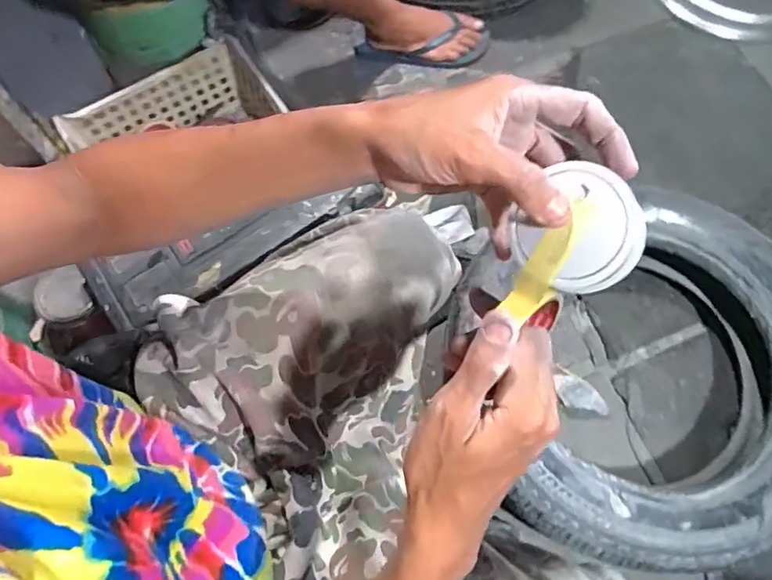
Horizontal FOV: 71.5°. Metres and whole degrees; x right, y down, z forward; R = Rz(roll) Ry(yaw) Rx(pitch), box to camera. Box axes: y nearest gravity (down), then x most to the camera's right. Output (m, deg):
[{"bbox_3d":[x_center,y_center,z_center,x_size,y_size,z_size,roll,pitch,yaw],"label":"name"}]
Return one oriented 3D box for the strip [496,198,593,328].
[{"bbox_3d":[0.089,-0.015,0.297,0.020,0.076,0.007,35,34,15],"label":"strip"}]

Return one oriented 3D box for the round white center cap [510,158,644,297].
[{"bbox_3d":[0.107,-0.030,0.289,0.067,0.014,0.061,4,108,12],"label":"round white center cap"}]

